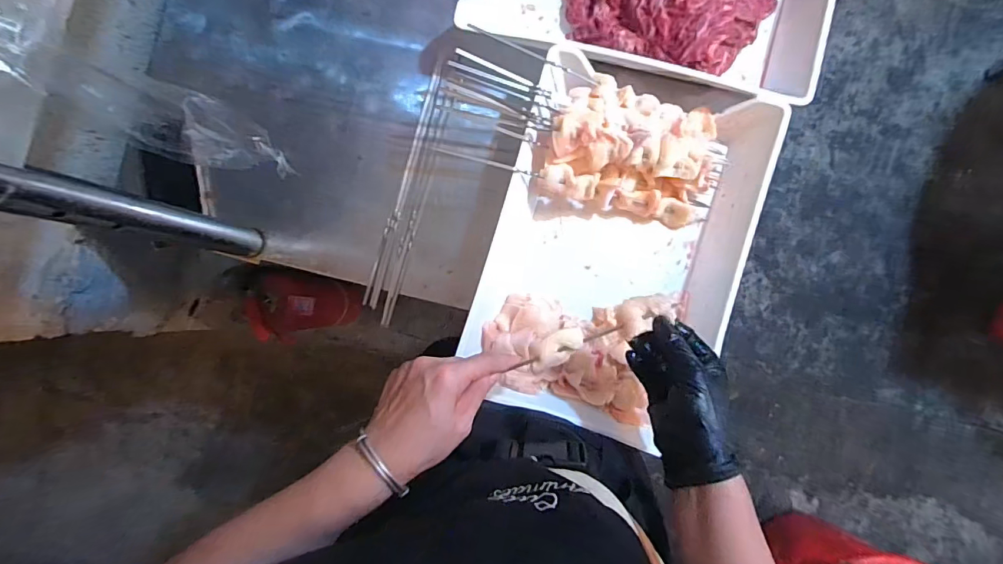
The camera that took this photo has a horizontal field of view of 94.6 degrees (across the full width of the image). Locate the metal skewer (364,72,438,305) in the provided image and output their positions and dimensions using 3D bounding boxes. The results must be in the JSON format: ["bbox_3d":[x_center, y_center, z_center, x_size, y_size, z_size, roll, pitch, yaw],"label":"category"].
[{"bbox_3d":[-0.122,-0.114,0.561,0.010,0.004,0.290,17,88,6],"label":"metal skewer"}]

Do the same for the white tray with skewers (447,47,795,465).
[{"bbox_3d":[0.125,-0.038,0.509,0.259,0.074,0.389,17,88,6],"label":"white tray with skewers"}]

